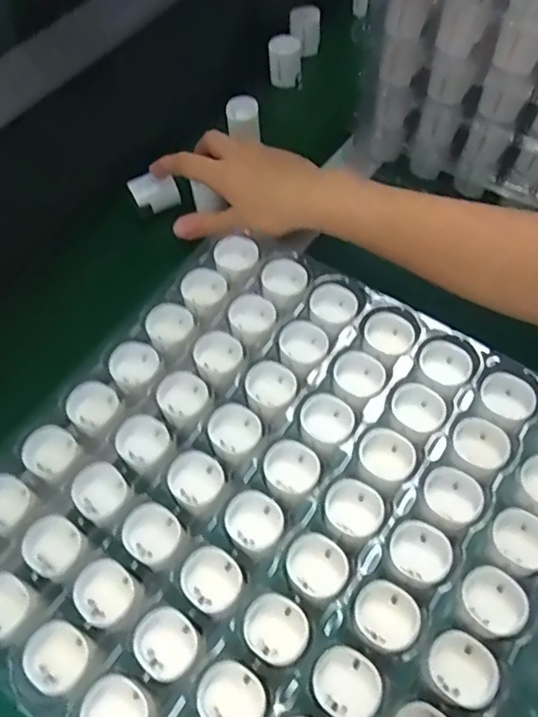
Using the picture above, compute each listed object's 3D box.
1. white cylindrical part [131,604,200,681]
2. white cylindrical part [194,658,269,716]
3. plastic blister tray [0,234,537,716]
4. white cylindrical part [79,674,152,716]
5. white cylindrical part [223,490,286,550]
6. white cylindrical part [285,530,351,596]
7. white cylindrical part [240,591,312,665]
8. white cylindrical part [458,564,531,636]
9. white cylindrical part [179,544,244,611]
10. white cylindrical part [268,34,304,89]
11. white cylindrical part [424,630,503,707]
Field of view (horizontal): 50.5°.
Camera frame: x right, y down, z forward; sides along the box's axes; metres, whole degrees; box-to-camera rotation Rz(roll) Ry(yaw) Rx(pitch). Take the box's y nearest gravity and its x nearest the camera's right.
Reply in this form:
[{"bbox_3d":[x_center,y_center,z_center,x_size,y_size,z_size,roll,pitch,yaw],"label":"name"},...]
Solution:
[{"bbox_3d":[-0.050,0.140,0.280,0.031,0.011,0.029,-1,57,2],"label":"white cylindrical part"},{"bbox_3d":[-0.017,0.159,0.268,0.032,0.013,0.028,33,64,21],"label":"white cylindrical part"},{"bbox_3d":[0.020,0.088,0.310,0.317,0.042,0.292,32,70,17],"label":"plastic blister tray"},{"bbox_3d":[-0.071,0.167,0.269,0.031,0.018,0.028,29,63,20],"label":"white cylindrical part"},{"bbox_3d":[-0.008,0.088,0.309,0.031,0.010,0.027,32,64,21],"label":"white cylindrical part"},{"bbox_3d":[0.025,0.109,0.299,0.031,0.014,0.028,32,64,21],"label":"white cylindrical part"},{"bbox_3d":[0.003,0.134,0.284,0.033,0.015,0.029,32,64,21],"label":"white cylindrical part"},{"bbox_3d":[0.112,0.121,0.284,0.027,0.010,0.030,-39,64,-20],"label":"white cylindrical part"},{"bbox_3d":[-0.030,0.114,0.296,0.030,0.010,0.029,-1,57,2],"label":"white cylindrical part"},{"bbox_3d":[0.016,-0.296,0.566,0.032,0.039,0.032,-1,57,2],"label":"white cylindrical part"},{"bbox_3d":[0.092,0.148,0.272,0.030,0.017,0.028,-1,57,2],"label":"white cylindrical part"}]

